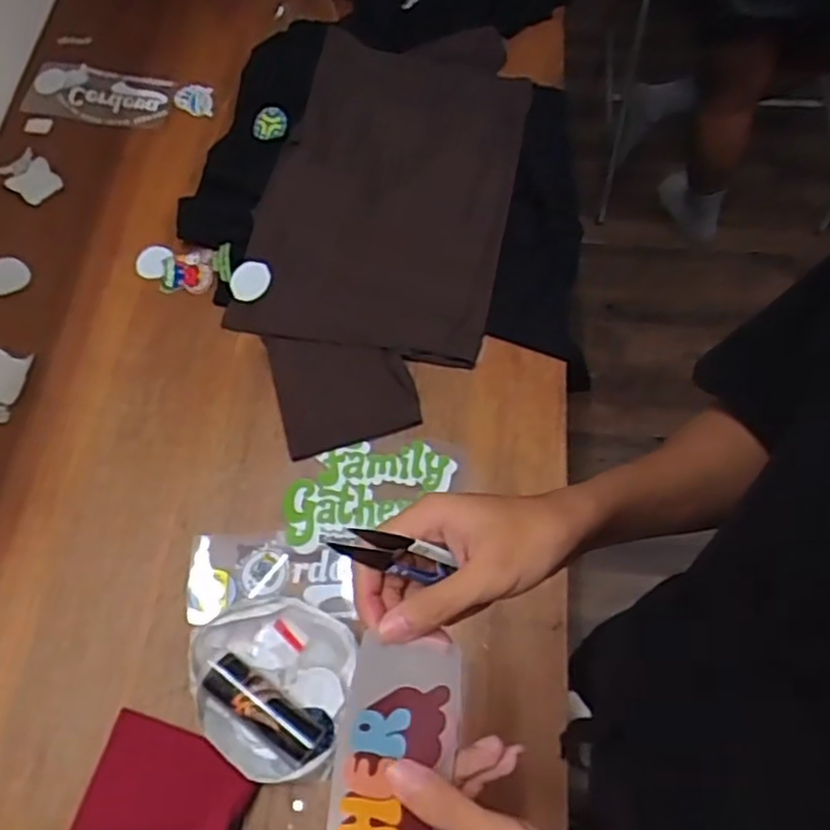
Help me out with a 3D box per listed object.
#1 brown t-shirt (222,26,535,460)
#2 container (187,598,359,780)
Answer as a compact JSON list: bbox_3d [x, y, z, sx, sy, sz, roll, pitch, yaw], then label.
[{"bbox_3d":[-0.041,-0.303,1.035,0.337,0.054,0.727,11,68,7],"label":"brown t-shirt"},{"bbox_3d":[-0.157,0.286,0.774,0.166,0.059,0.173,-1,67,2],"label":"container"}]

